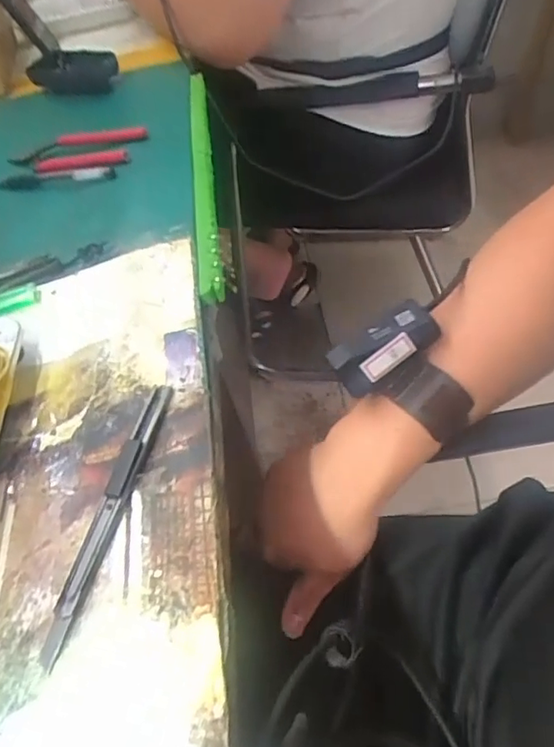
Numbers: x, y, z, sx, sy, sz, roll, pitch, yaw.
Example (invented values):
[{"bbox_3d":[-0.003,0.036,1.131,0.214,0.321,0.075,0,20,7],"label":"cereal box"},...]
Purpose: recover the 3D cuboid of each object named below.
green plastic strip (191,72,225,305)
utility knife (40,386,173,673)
[{"bbox_3d":[-0.062,-0.177,0.476,0.016,0.011,0.330,-11,49,3],"label":"green plastic strip"},{"bbox_3d":[-0.083,0.065,0.284,0.013,0.010,0.143,6,52,17],"label":"utility knife"}]

